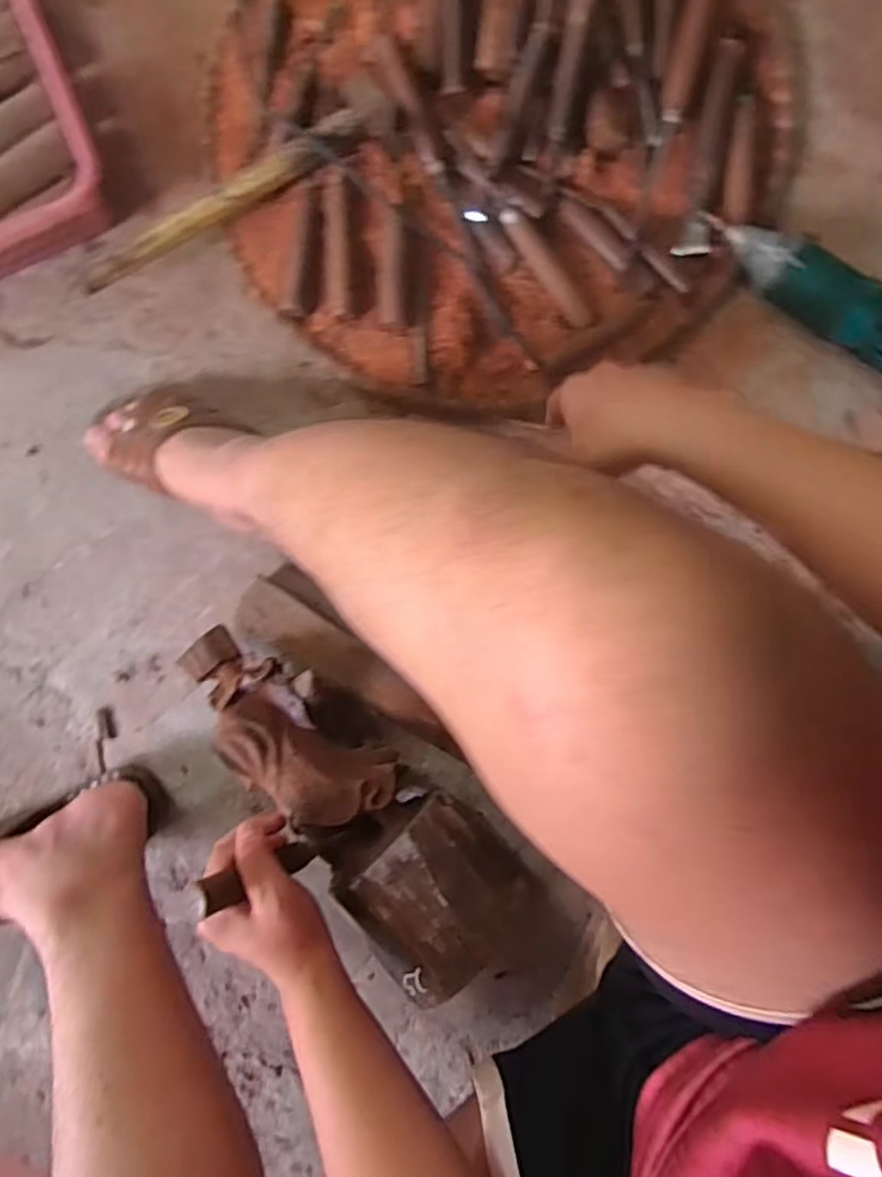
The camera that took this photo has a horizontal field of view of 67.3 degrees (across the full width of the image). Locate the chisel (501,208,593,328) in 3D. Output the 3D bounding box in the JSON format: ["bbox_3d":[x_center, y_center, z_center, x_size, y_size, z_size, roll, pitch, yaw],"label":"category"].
[{"bbox_3d":[0.095,-0.288,0.595,0.020,0.016,0.121,-36,91,5],"label":"chisel"}]

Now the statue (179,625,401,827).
[{"bbox_3d":[-0.139,0.126,0.565,0.208,0.052,0.093,40,95,9],"label":"statue"}]

